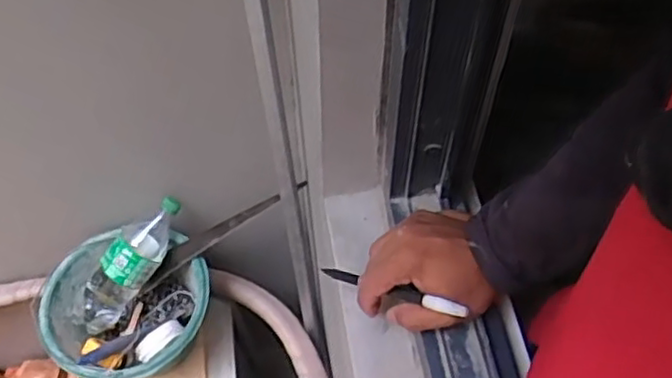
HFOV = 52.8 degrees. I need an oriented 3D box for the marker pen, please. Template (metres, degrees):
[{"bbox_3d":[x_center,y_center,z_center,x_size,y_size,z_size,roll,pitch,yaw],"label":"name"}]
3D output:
[{"bbox_3d":[0.045,0.086,0.581,0.144,0.014,0.008,10,51,40],"label":"marker pen"}]

